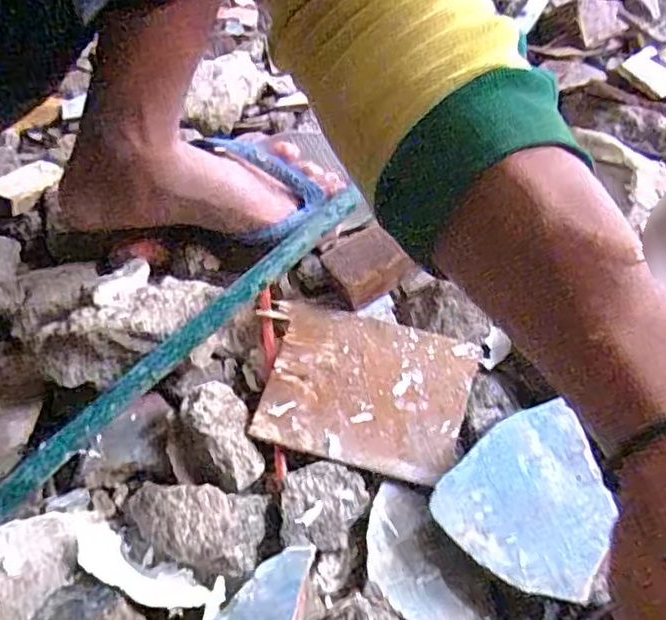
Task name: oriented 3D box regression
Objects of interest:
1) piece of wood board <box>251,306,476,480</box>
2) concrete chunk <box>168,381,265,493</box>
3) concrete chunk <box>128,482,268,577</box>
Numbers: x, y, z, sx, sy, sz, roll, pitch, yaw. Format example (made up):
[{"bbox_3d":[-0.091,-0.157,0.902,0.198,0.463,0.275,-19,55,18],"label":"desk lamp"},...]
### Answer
[{"bbox_3d":[0.020,0.057,0.490,0.155,0.011,0.114,13,53,12],"label":"piece of wood board"},{"bbox_3d":[-0.089,0.094,0.471,0.060,0.034,0.075,-17,53,-12],"label":"concrete chunk"},{"bbox_3d":[-0.100,0.148,0.448,0.103,0.035,0.057,7,52,8],"label":"concrete chunk"}]

